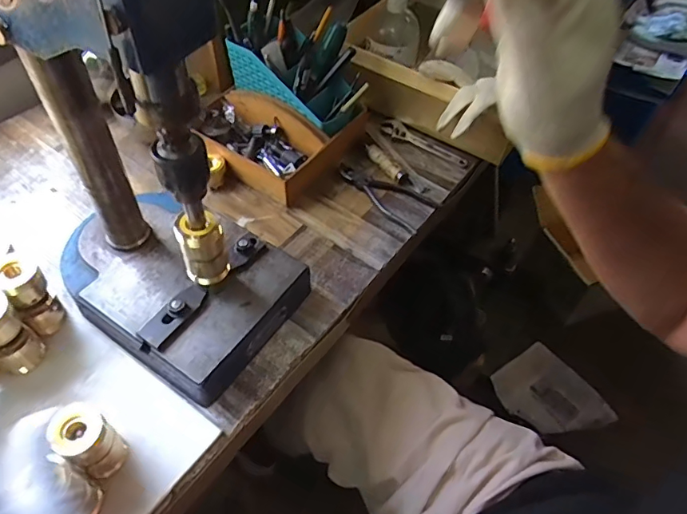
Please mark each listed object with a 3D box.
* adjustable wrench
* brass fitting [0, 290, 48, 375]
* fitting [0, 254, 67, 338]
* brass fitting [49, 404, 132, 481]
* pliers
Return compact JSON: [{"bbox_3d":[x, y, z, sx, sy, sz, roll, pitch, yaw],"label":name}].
[{"bbox_3d":[0.119,-0.170,0.735,0.140,0.010,0.036,35,57,19],"label":"adjustable wrench"},{"bbox_3d":[-0.322,0.072,0.465,0.039,0.091,0.040,31,56,17],"label":"brass fitting"},{"bbox_3d":[-0.315,0.038,0.492,0.042,0.090,0.037,36,58,20],"label":"fitting"},{"bbox_3d":[-0.216,0.158,0.420,0.046,0.073,0.039,30,56,16],"label":"brass fitting"},{"bbox_3d":[0.056,-0.092,0.674,0.146,0.013,0.069,35,57,19],"label":"pliers"}]

